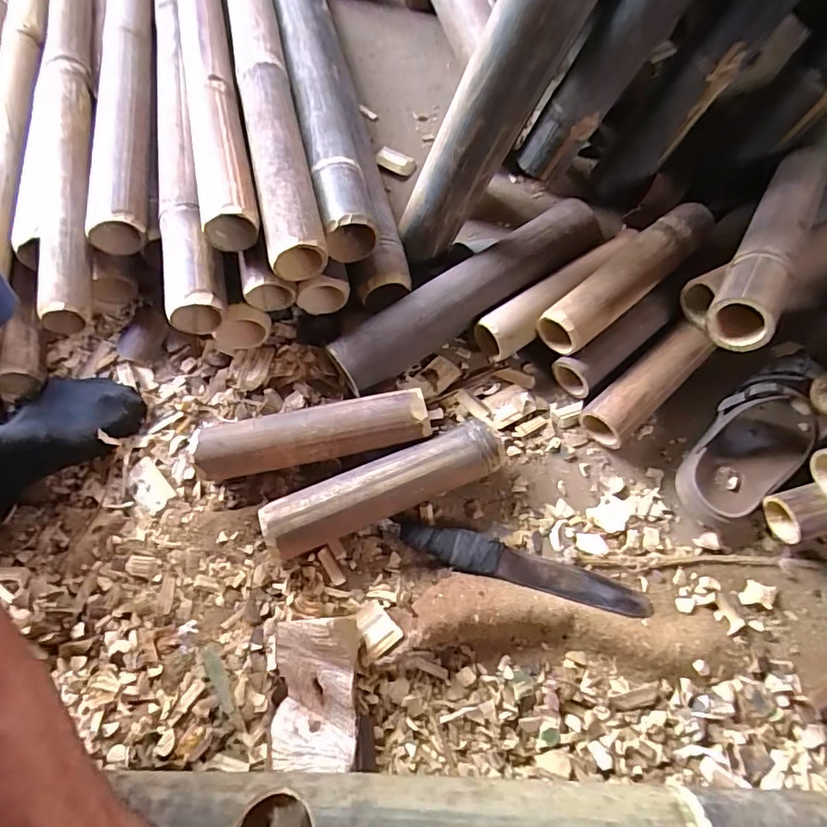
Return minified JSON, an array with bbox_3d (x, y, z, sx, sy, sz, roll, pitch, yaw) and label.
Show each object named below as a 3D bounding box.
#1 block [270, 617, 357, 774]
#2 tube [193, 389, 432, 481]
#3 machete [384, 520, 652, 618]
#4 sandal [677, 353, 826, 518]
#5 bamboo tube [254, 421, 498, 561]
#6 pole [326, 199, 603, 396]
[{"bbox_3d":[-0.087,0.243,0.449,0.072,0.049,0.112,-1,67,-1],"label":"block"},{"bbox_3d":[-0.106,0.029,0.541,0.242,0.062,0.057,-9,69,-4],"label":"tube"},{"bbox_3d":[0.105,0.155,0.512,0.268,0.019,0.039,16,68,6],"label":"machete"},{"bbox_3d":[0.376,0.021,0.542,0.208,0.070,0.094,-37,72,-15],"label":"sandal"},{"bbox_3d":[-0.029,0.078,0.523,0.243,0.055,0.057,-22,69,-9],"label":"bamboo tube"},{"bbox_3d":[0.069,-0.144,0.607,0.368,0.064,0.074,-34,72,-13],"label":"pole"}]

